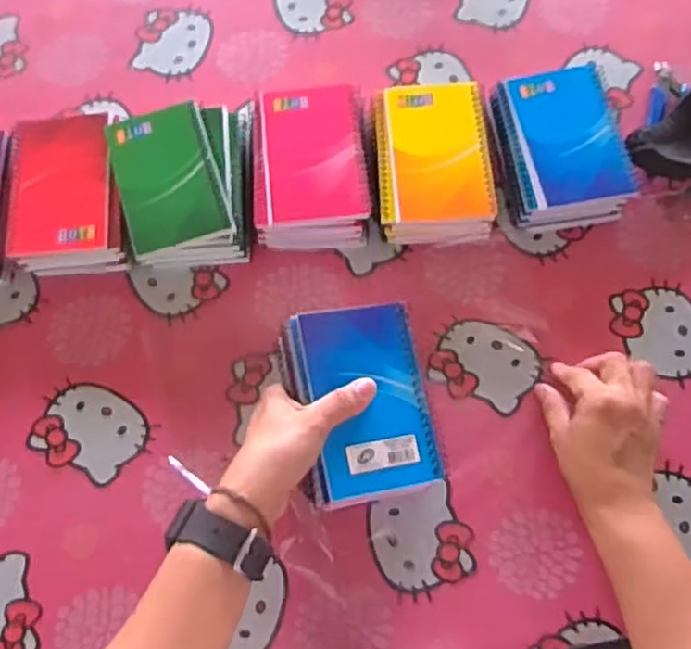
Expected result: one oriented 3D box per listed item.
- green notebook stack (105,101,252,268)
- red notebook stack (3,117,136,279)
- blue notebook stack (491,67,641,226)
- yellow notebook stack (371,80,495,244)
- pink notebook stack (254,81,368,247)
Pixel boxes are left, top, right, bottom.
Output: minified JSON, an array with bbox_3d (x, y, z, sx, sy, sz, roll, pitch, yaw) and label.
[{"bbox_3d":[-0.136,-0.117,0.609,0.112,0.043,0.140,-7,70,-2],"label":"green notebook stack"},{"bbox_3d":[-0.235,-0.111,0.609,0.095,0.040,0.135,-8,70,-2],"label":"red notebook stack"},{"bbox_3d":[0.190,-0.155,0.618,0.100,0.047,0.132,-8,71,-2],"label":"blue notebook stack"},{"bbox_3d":[0.075,-0.134,0.612,0.092,0.045,0.144,-3,70,0],"label":"yellow notebook stack"},{"bbox_3d":[-0.030,-0.134,0.613,0.094,0.047,0.137,-3,70,0],"label":"pink notebook stack"}]

